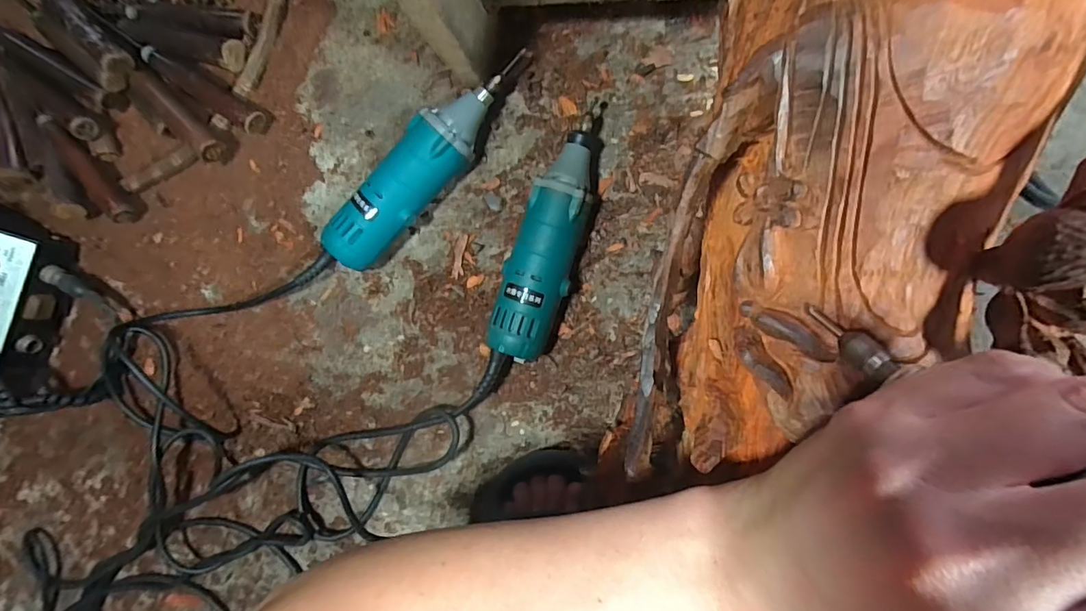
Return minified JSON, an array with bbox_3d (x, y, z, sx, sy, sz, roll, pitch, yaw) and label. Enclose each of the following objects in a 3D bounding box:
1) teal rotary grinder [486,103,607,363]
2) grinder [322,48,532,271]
[{"bbox_3d":[0.007,-0.059,0.431,0.059,0.052,0.214,15,94,8],"label":"teal rotary grinder"},{"bbox_3d":[-0.098,-0.128,0.442,0.050,0.054,0.234,44,97,5],"label":"grinder"}]

